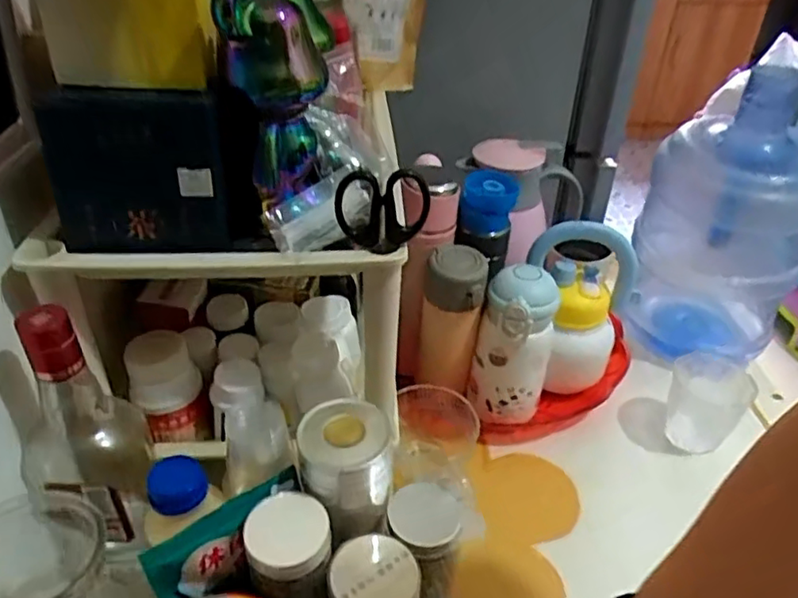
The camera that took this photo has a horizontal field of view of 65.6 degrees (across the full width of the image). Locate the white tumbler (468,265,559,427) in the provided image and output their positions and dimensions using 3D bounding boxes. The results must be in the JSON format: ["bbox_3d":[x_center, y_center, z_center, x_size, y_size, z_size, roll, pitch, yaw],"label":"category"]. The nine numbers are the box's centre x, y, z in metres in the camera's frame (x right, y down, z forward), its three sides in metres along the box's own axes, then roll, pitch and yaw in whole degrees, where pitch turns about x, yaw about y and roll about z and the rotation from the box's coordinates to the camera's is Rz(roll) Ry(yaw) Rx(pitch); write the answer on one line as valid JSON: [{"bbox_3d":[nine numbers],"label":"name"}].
[{"bbox_3d":[0.121,0.054,0.665,0.079,0.180,0.068,10,36,10],"label":"white tumbler"}]

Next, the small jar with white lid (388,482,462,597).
[{"bbox_3d":[0.021,0.211,0.509,0.061,0.123,0.066,7,35,6],"label":"small jar with white lid"}]

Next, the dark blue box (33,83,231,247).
[{"bbox_3d":[-0.175,-0.086,0.420,0.107,0.105,0.032,-4,36,-8],"label":"dark blue box"}]

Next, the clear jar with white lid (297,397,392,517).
[{"bbox_3d":[-0.041,0.123,0.474,0.067,0.066,0.070,-6,36,-12],"label":"clear jar with white lid"}]

